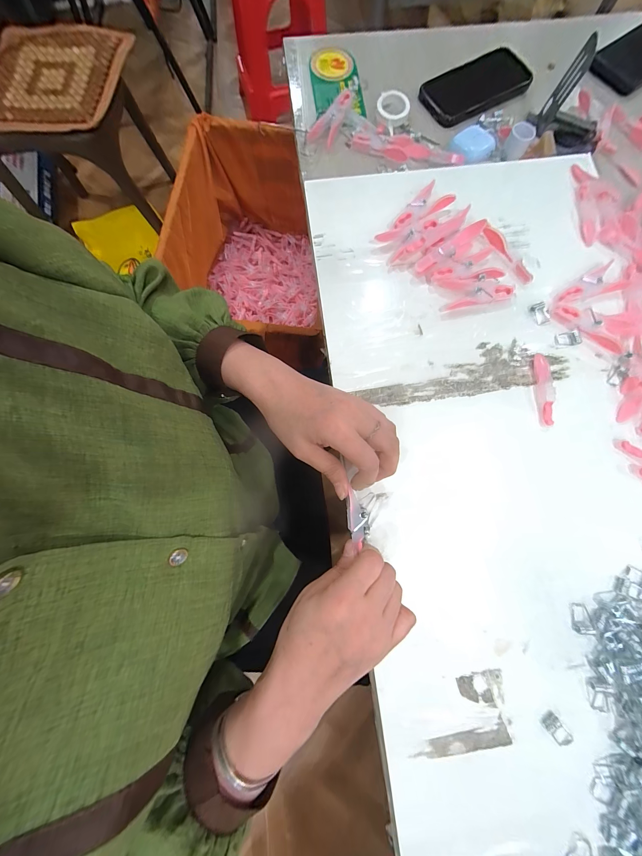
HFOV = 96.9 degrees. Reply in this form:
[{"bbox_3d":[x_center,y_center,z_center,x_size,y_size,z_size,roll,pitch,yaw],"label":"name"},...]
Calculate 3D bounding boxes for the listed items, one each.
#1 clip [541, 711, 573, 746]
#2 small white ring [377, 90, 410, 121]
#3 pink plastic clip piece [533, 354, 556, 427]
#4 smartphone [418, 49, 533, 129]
[{"bbox_3d":[0.195,0.250,0.235,0.014,0.005,0.025,-35,81,-8],"label":"clip"},{"bbox_3d":[0.096,-0.431,0.380,0.043,0.010,0.049,3,78,0],"label":"small white ring"},{"bbox_3d":[0.228,-0.039,0.290,0.015,0.008,0.075,5,78,0],"label":"pink plastic clip piece"},{"bbox_3d":[0.212,-0.473,0.395,0.149,0.014,0.081,-31,80,-7],"label":"smartphone"}]

